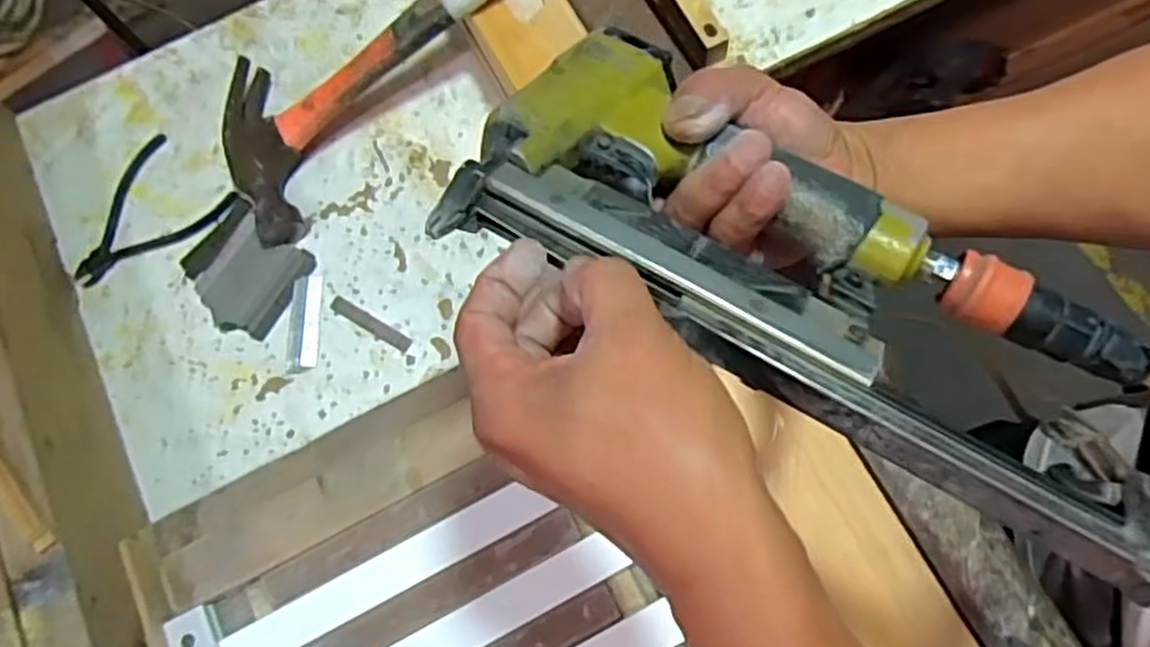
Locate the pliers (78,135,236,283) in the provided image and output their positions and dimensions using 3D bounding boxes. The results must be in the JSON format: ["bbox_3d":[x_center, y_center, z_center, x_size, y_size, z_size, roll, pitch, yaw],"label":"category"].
[{"bbox_3d":[-0.307,-0.073,0.549,0.086,0.007,0.112,39,80,13],"label":"pliers"}]

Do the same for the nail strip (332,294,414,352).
[{"bbox_3d":[-0.136,0.000,0.517,0.063,0.004,0.011,30,78,12],"label":"nail strip"}]

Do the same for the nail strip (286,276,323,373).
[{"bbox_3d":[-0.181,0.000,0.521,0.020,0.004,0.066,-1,74,4],"label":"nail strip"}]

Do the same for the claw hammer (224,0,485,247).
[{"bbox_3d":[-0.117,-0.184,0.514,0.292,0.031,0.126,-34,73,13],"label":"claw hammer"}]

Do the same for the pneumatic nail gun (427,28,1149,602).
[{"bbox_3d":[0.085,-0.019,0.288,0.265,0.048,0.125,34,75,14],"label":"pneumatic nail gun"}]

